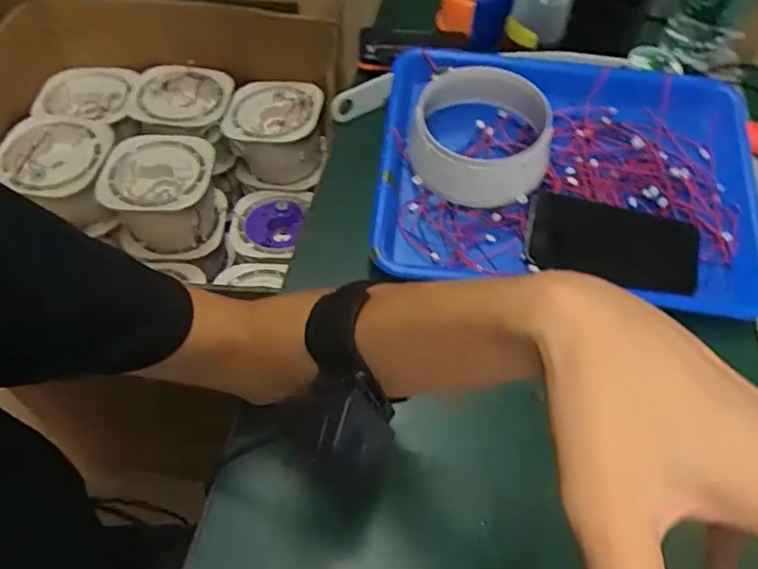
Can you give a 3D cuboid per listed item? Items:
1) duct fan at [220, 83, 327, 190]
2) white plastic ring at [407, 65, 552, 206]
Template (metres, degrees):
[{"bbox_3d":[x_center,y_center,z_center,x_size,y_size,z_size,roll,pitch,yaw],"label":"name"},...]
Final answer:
[{"bbox_3d":[-0.160,-0.234,0.919,0.146,0.107,0.137,-3,56,-7],"label":"duct fan"},{"bbox_3d":[0.093,-0.140,0.522,0.128,0.050,0.129,2,56,-3],"label":"white plastic ring"}]

